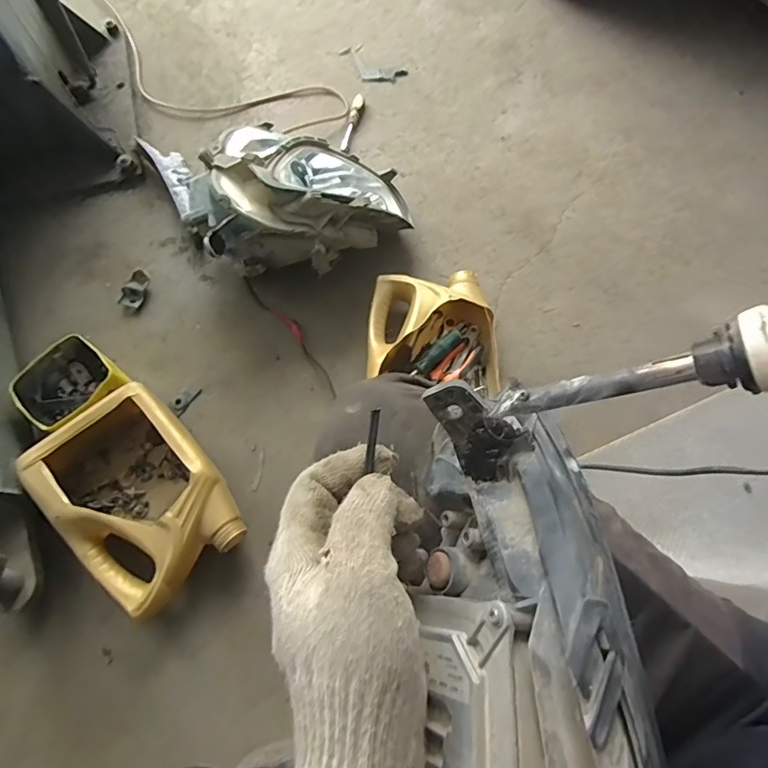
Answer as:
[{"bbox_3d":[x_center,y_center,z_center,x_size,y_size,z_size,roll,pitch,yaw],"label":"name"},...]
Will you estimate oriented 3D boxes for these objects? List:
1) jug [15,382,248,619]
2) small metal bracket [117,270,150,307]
[{"bbox_3d":[-0.354,0.157,0.700,0.201,0.109,0.301,-40,73,-14],"label":"jug"},{"bbox_3d":[-0.453,-0.173,0.871,0.032,0.031,0.073,7,69,3],"label":"small metal bracket"}]

